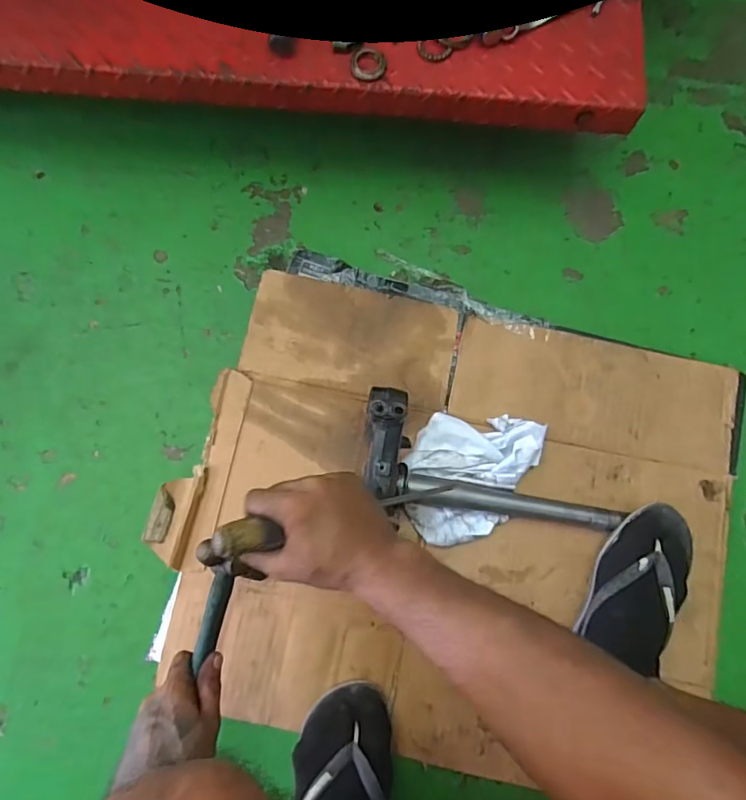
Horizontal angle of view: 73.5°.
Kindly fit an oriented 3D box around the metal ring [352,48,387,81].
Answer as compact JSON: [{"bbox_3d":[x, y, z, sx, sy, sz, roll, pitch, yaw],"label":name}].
[{"bbox_3d":[-0.004,-0.374,0.557,0.037,0.010,0.037,0,76,0],"label":"metal ring"}]

